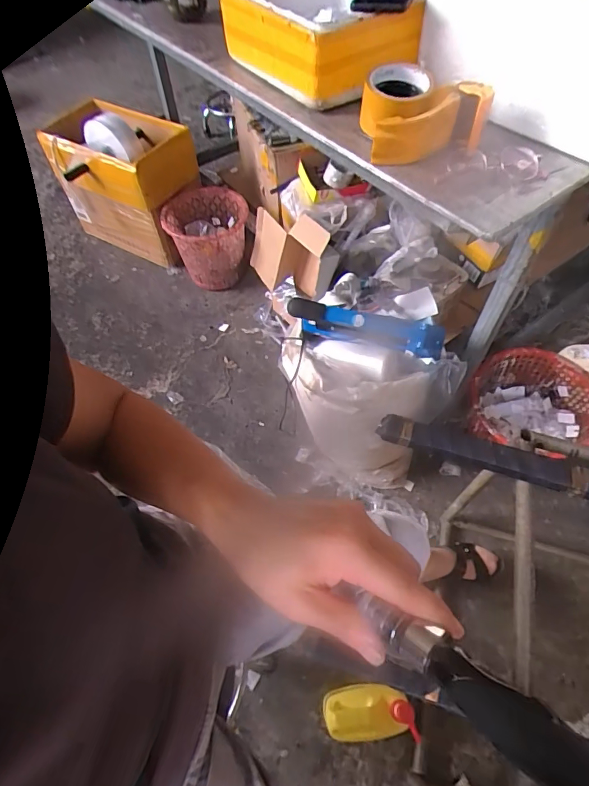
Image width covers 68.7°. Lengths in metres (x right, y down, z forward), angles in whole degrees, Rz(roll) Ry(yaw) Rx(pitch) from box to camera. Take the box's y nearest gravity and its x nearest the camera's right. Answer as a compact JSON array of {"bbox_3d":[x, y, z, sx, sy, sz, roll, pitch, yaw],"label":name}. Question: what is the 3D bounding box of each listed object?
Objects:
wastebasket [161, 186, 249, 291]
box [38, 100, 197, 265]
[{"bbox_3d":[-0.301,-0.564,1.558,0.277,0.244,0.294,-5,57,-2],"label":"wastebasket"},{"bbox_3d":[-0.598,-0.754,1.605,0.493,0.463,0.278,23,61,15],"label":"box"}]

